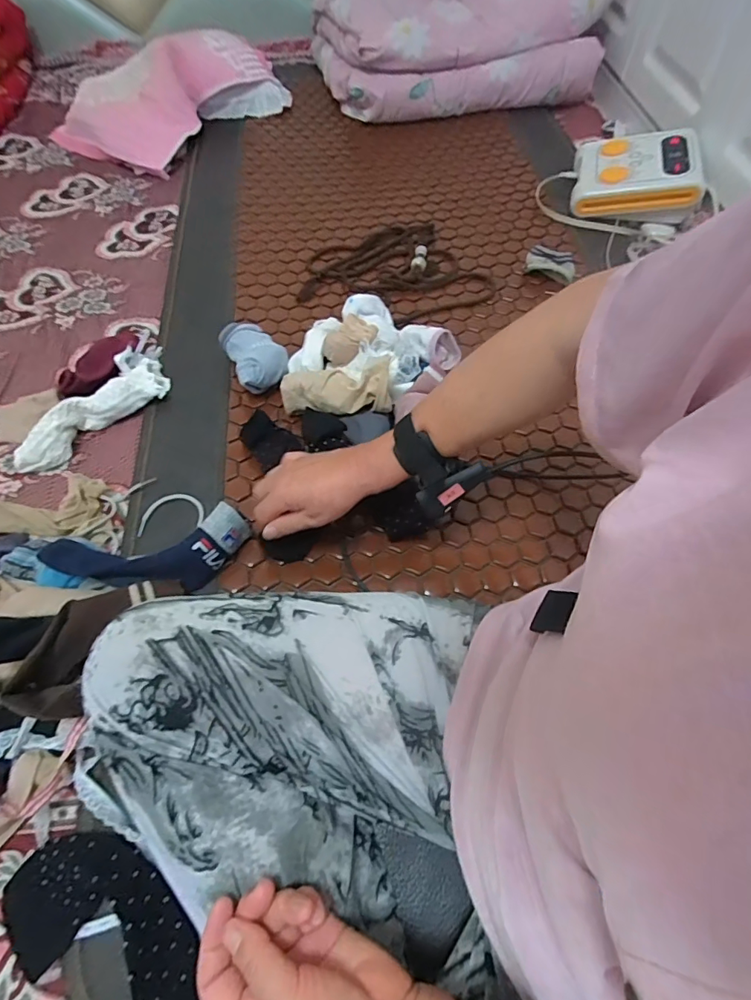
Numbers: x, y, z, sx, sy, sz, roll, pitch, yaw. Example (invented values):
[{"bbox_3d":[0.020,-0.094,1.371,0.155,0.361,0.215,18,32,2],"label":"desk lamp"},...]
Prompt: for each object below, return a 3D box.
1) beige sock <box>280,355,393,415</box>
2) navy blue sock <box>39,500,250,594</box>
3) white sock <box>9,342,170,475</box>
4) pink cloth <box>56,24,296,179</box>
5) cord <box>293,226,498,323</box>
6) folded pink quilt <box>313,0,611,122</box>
[{"bbox_3d":[-0.050,-0.133,0.585,0.142,0.044,0.068,3,58,24],"label":"beige sock"},{"bbox_3d":[-0.220,0.059,0.488,0.183,0.079,0.060,-18,61,-9],"label":"navy blue sock"},{"bbox_3d":[-0.373,-0.117,0.629,0.222,0.057,0.079,-36,65,-18],"label":"white sock"},{"bbox_3d":[-0.416,-0.848,1.000,0.446,0.135,0.225,-40,66,-19],"label":"pink cloth"},{"bbox_3d":[0.018,-0.368,0.780,0.274,0.017,0.237,-24,62,-12],"label":"cord"},{"bbox_3d":[0.174,-1.075,1.072,0.586,0.175,0.426,-13,60,-6],"label":"folded pink quilt"}]

